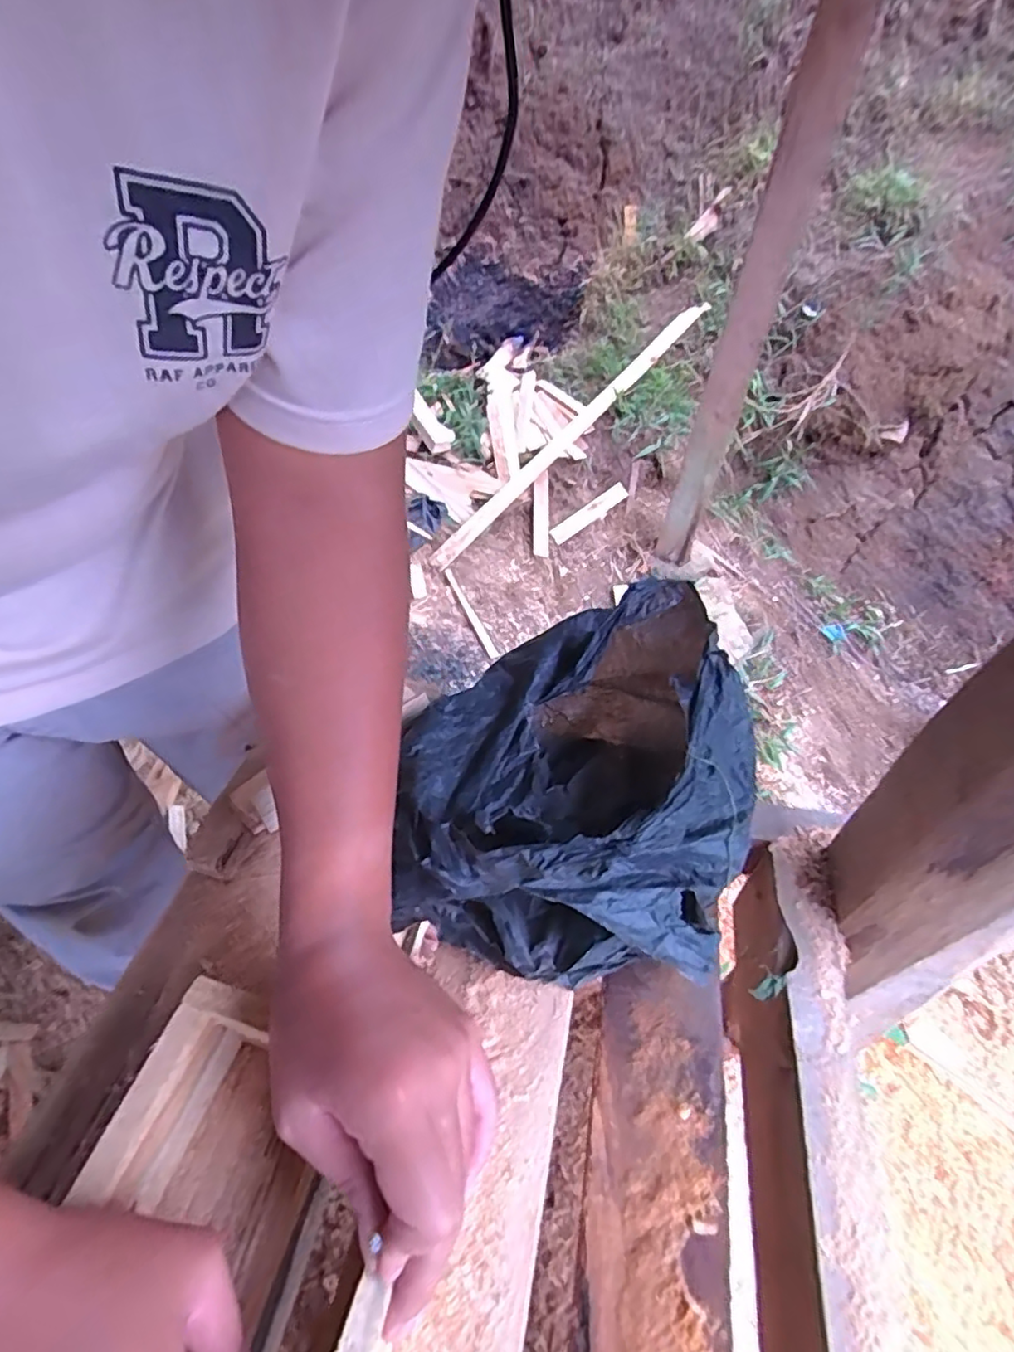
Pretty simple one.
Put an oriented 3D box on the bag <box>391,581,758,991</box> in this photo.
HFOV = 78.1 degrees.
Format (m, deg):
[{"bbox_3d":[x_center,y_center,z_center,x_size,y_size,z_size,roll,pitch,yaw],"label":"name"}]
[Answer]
[{"bbox_3d":[0.044,0.061,0.461,0.246,0.119,0.270,4,44,0],"label":"bag"}]

